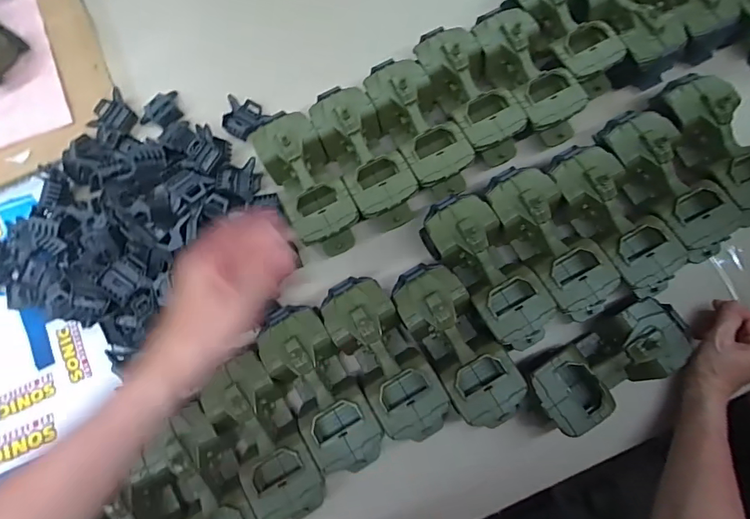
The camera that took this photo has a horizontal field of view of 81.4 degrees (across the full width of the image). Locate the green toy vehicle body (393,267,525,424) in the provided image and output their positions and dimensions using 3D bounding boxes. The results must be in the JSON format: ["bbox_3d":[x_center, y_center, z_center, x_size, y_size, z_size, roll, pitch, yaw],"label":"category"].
[{"bbox_3d":[0.094,0.096,0.505,0.084,0.068,0.195,-32,77,-4],"label":"green toy vehicle body"}]

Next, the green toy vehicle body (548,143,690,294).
[{"bbox_3d":[0.282,-0.050,0.515,0.081,0.058,0.193,-31,77,-4],"label":"green toy vehicle body"}]

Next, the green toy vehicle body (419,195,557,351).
[{"bbox_3d":[0.133,0.013,0.518,0.077,0.079,0.192,-31,77,-4],"label":"green toy vehicle body"}]

